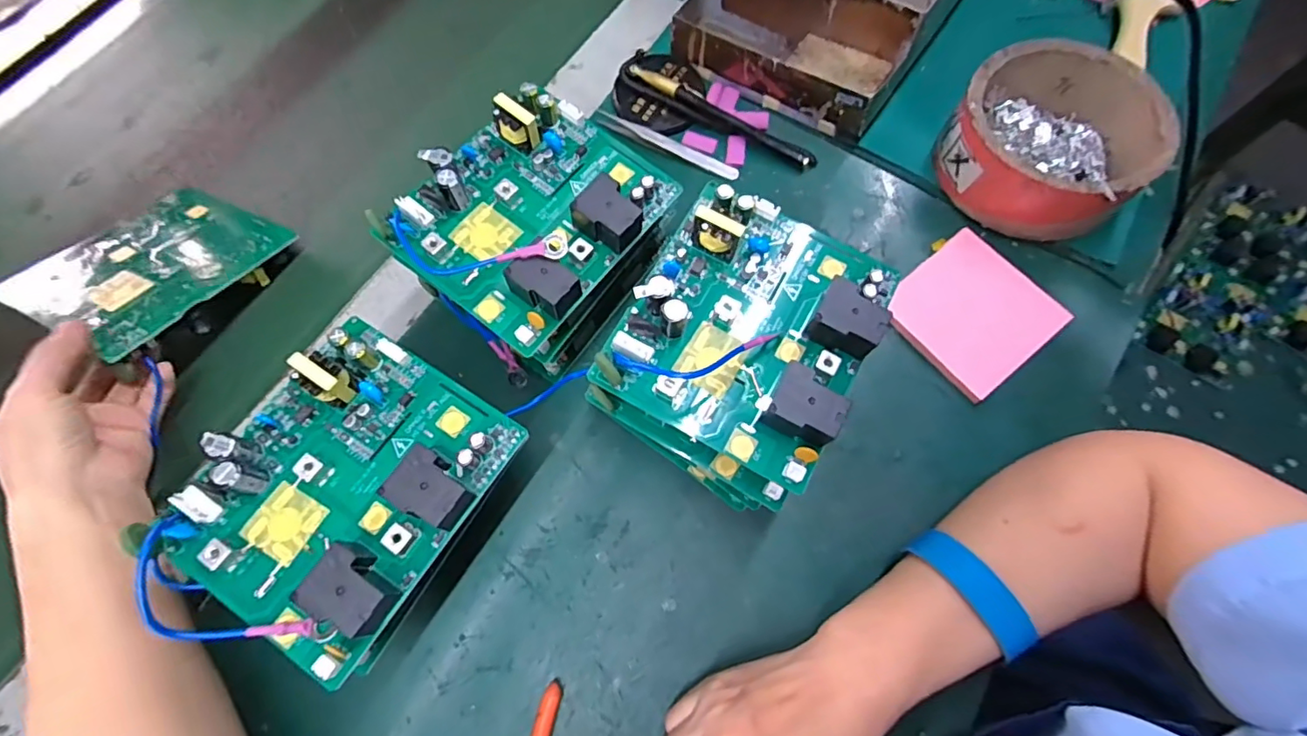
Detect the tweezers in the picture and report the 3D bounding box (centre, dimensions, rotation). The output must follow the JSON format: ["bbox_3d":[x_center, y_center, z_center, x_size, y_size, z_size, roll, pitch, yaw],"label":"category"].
[{"bbox_3d":[0.010,-0.165,0.407,0.112,0.006,0.013,23,73,10],"label":"tweezers"}]

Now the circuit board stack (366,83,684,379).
[{"bbox_3d":[-0.061,-0.072,0.328,0.122,0.099,0.136,38,76,14],"label":"circuit board stack"}]

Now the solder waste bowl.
[{"bbox_3d":[0.261,-0.149,0.370,0.113,0.054,0.116,-1,70,2],"label":"solder waste bowl"}]

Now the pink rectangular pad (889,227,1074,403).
[{"bbox_3d":[0.205,-0.036,0.356,0.086,0.009,0.086,-37,73,-10],"label":"pink rectangular pad"}]

